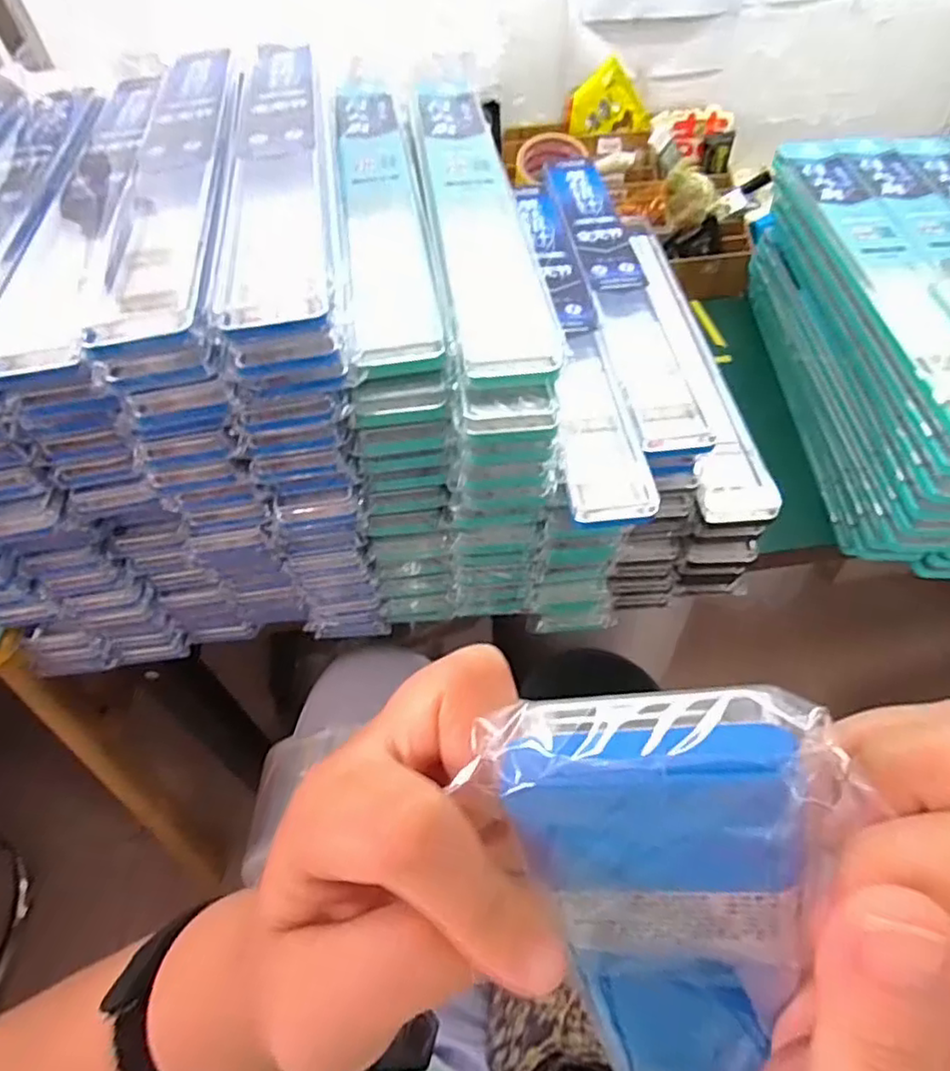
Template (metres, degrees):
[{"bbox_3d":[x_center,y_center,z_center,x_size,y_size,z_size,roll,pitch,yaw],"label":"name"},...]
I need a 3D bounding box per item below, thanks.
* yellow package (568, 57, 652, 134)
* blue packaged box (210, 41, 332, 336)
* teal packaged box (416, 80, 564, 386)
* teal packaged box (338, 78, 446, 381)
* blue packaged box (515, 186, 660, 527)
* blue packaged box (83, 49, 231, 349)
[{"bbox_3d":[0.172,-0.548,0.804,0.099,0.073,0.019,-5,51,0],"label":"yellow package"},{"bbox_3d":[-0.133,-0.265,0.441,0.058,0.018,0.413,-9,51,-4],"label":"blue packaged box"},{"bbox_3d":[-0.001,-0.256,0.485,0.063,0.022,0.417,-7,51,-2],"label":"teal packaged box"},{"bbox_3d":[-0.074,-0.266,0.497,0.054,0.021,0.440,-8,51,-4],"label":"teal packaged box"},{"bbox_3d":[0.071,-0.177,0.526,0.055,0.023,0.417,-5,51,-1],"label":"blue packaged box"},{"bbox_3d":[-0.198,-0.257,0.432,0.057,0.017,0.388,-11,51,-5],"label":"blue packaged box"}]

